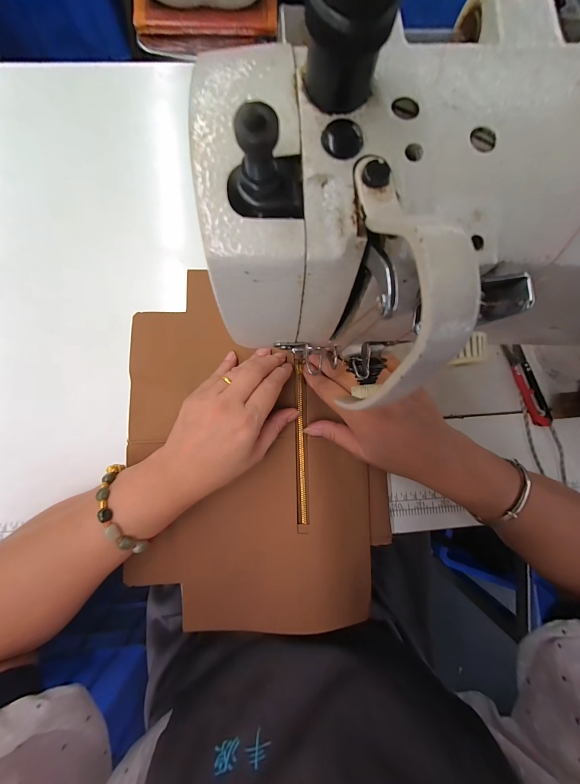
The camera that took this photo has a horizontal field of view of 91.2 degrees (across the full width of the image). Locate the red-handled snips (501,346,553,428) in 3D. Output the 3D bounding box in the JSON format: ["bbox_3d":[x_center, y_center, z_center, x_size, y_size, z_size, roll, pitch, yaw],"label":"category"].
[{"bbox_3d":[0.254,-0.009,0.303,0.022,0.012,0.090,-18,86,-5],"label":"red-handled snips"}]

